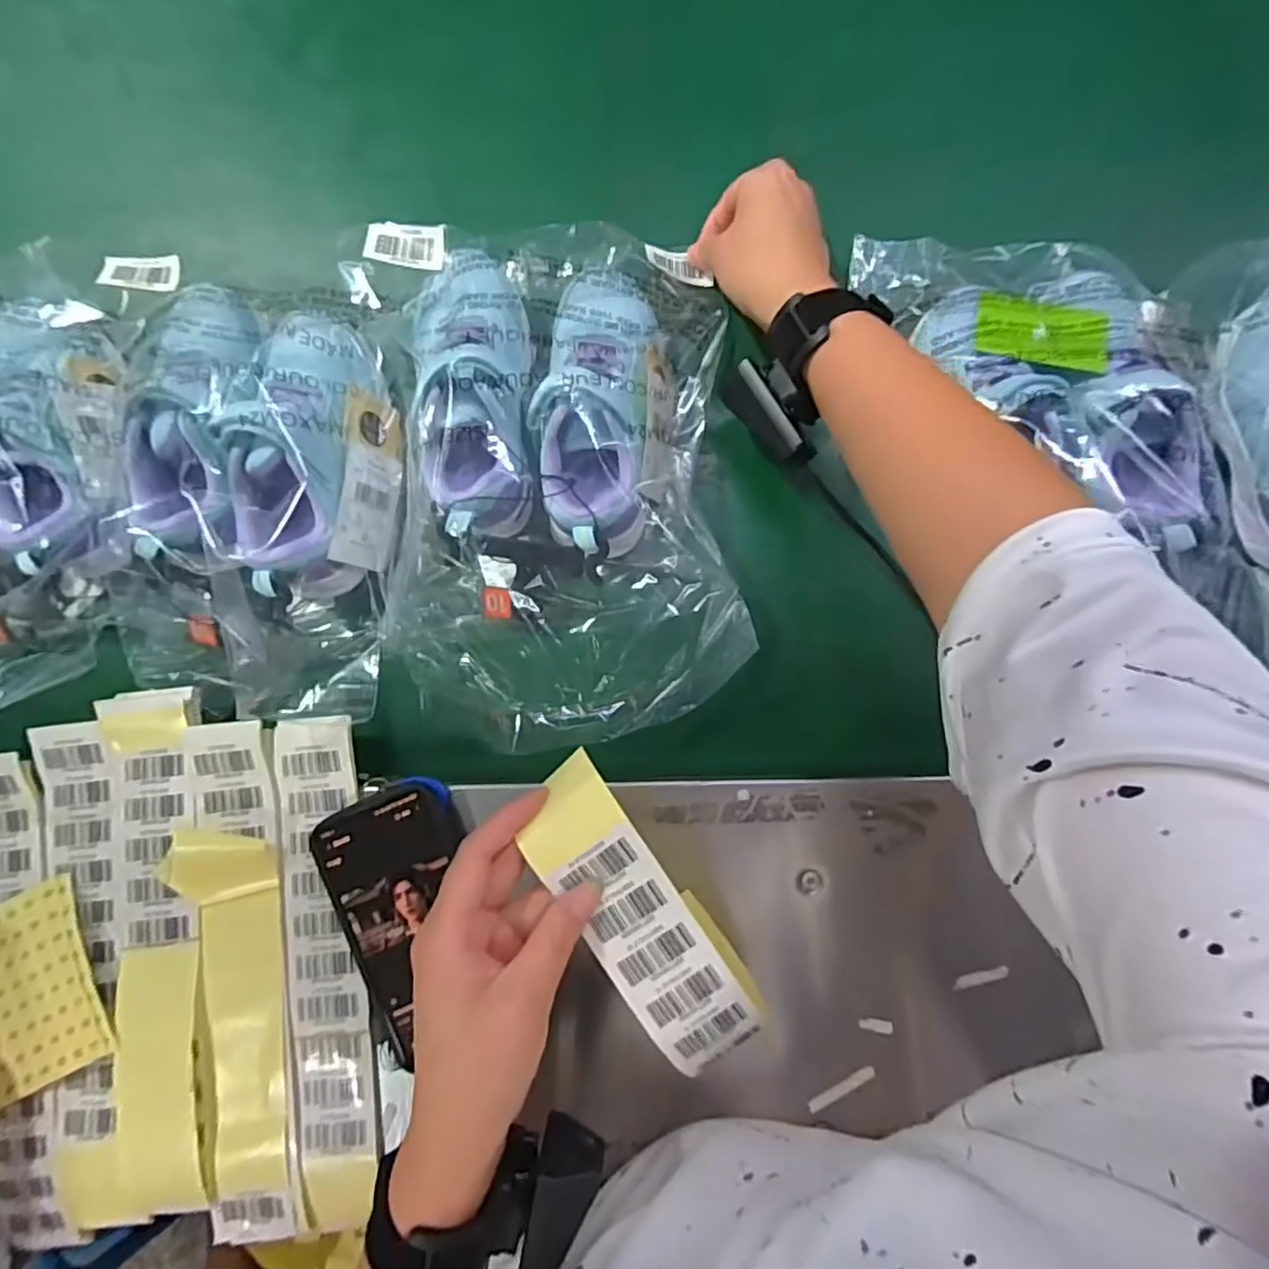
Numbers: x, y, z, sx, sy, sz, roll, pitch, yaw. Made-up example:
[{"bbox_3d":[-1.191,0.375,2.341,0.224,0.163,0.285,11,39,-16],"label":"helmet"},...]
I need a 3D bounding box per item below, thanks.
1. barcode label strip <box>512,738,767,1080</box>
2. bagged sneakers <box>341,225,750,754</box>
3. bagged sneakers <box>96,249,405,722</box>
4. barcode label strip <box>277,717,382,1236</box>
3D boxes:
[{"bbox_3d":[0.005,0.140,0.324,0.055,0.023,0.163,-33,91,1],"label":"barcode label strip"},{"bbox_3d":[-0.049,-0.103,0.414,0.218,0.074,0.331,-6,87,2],"label":"bagged sneakers"},{"bbox_3d":[-0.252,-0.102,0.415,0.179,0.093,0.303,-2,87,3],"label":"bagged sneakers"},{"bbox_3d":[-0.197,0.212,0.415,0.052,0.008,0.312,-6,86,4],"label":"barcode label strip"}]

